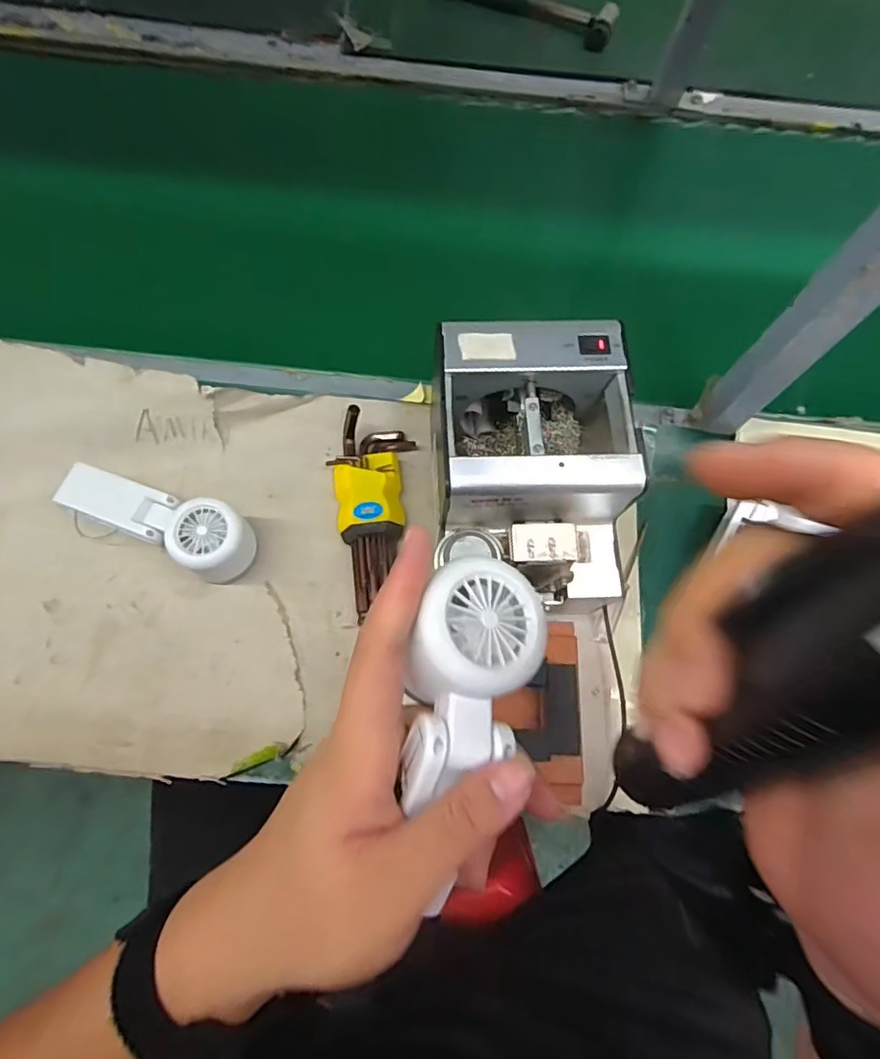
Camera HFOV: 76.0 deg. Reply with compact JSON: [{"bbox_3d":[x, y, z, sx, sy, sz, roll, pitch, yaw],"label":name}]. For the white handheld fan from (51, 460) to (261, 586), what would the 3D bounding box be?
[{"bbox_3d":[-0.226,-0.012,0.450,0.163,0.052,0.052,25,72,6],"label":"white handheld fan"}]

